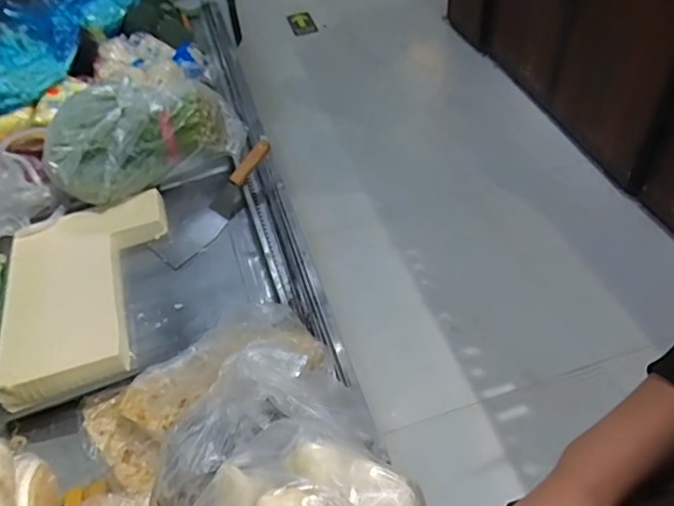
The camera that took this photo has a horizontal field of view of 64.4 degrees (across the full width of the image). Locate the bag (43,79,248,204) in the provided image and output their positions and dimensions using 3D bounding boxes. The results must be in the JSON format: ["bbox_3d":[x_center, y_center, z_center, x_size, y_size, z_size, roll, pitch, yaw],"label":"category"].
[{"bbox_3d":[-0.466,-0.312,1.306,0.476,0.187,0.291,-26,49,-19],"label":"bag"}]

